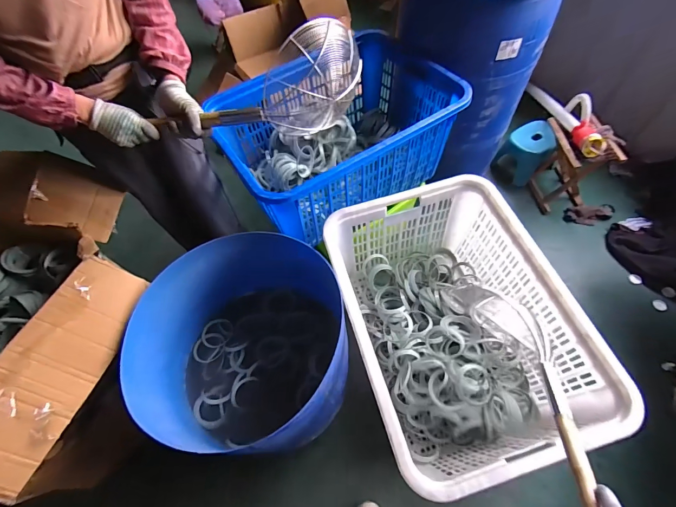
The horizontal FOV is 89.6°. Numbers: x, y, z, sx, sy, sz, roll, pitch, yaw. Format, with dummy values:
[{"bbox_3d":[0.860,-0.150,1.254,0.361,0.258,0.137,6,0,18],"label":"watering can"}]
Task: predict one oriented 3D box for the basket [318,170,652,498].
[{"bbox_3d":[0.328,0.221,1.090,0.564,0.392,0.793,-16,60,-6],"label":"basket"}]

